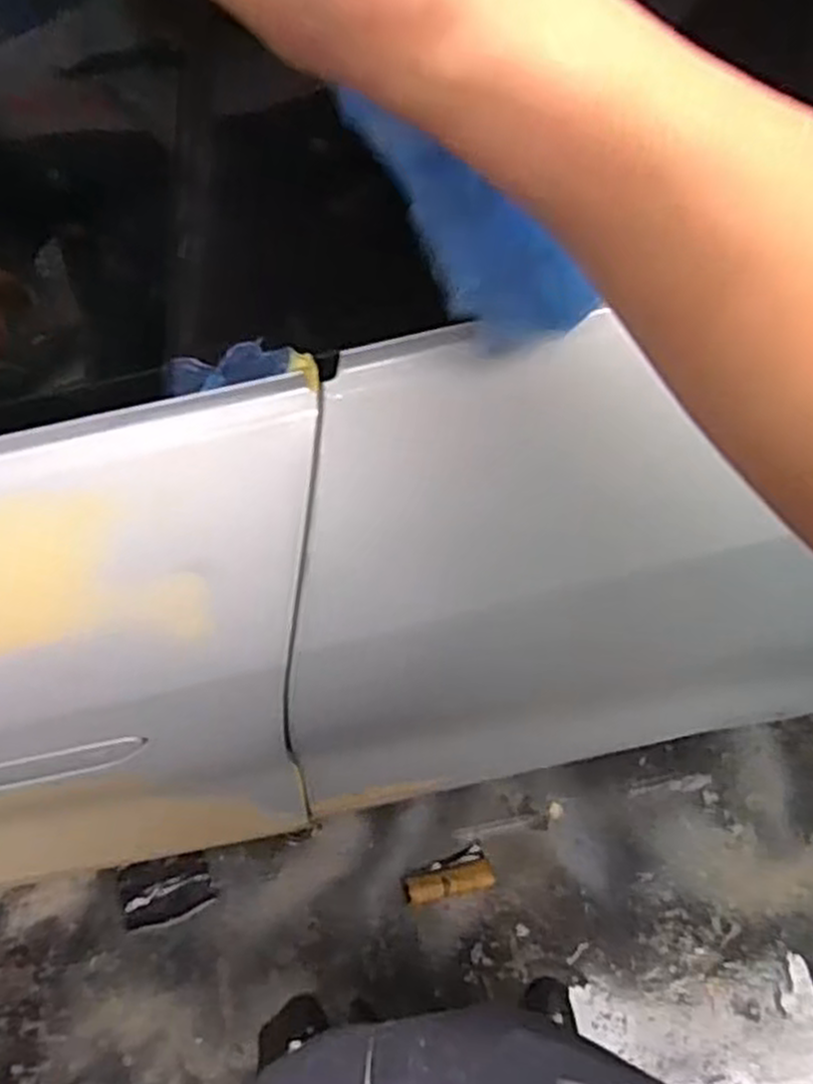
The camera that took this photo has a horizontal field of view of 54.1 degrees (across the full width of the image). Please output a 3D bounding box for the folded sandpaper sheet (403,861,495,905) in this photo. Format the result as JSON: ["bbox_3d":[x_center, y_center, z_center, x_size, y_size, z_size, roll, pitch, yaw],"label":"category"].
[{"bbox_3d":[0.067,0.533,1.249,0.139,0.029,0.042,-11,64,-6],"label":"folded sandpaper sheet"}]

